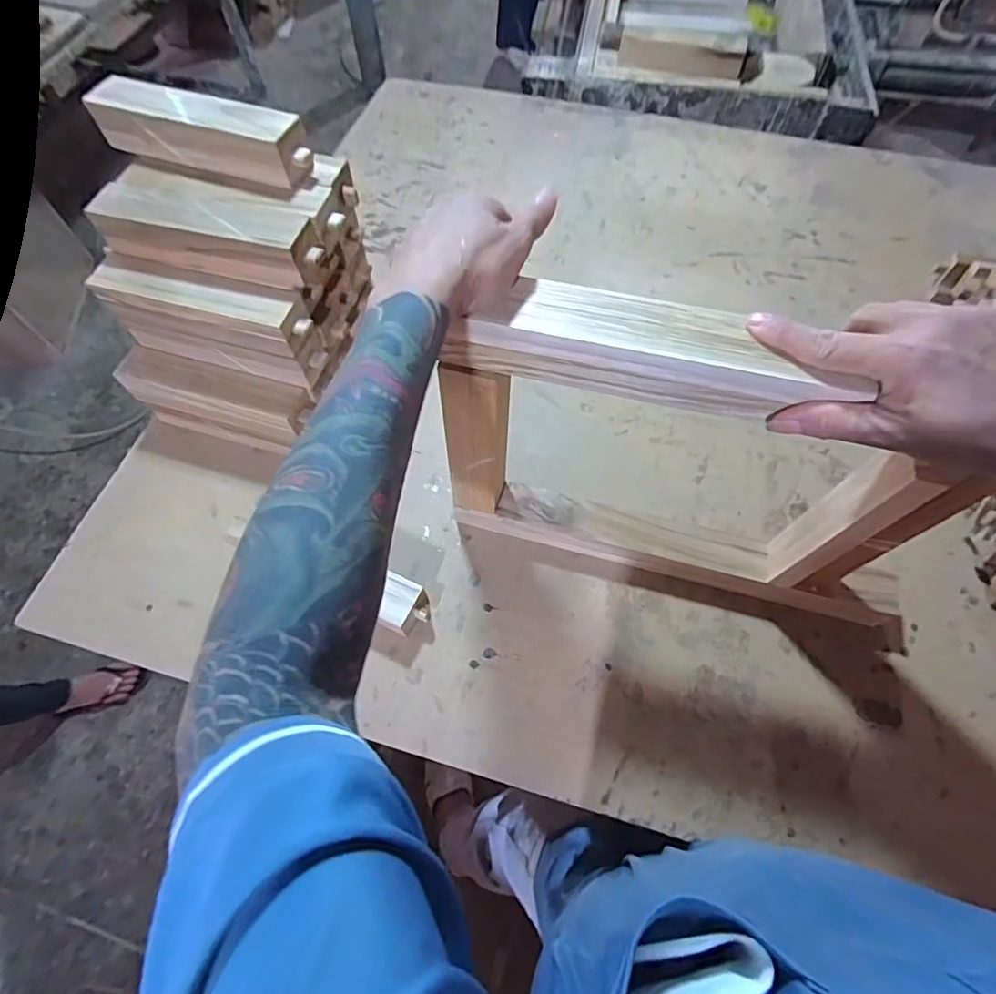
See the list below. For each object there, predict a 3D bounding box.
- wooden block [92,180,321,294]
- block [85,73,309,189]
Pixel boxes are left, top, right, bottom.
[{"bbox_3d":[-0.279,-0.260,0.531,0.223,0.051,0.059,14,62,5],"label":"wooden block"},{"bbox_3d":[-0.284,-0.353,0.524,0.215,0.051,0.041,16,62,6],"label":"block"}]

